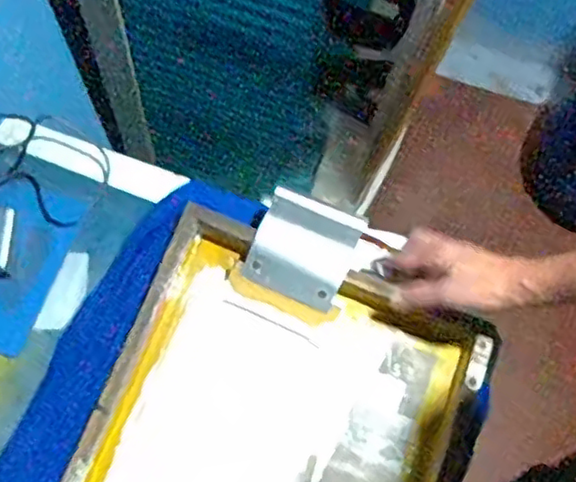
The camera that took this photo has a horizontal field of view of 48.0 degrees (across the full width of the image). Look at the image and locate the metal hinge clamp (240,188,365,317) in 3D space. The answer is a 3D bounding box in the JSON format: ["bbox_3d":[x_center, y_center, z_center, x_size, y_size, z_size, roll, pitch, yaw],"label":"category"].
[{"bbox_3d":[0.016,0.007,0.681,0.103,0.030,0.108,18,107,-4],"label":"metal hinge clamp"}]

